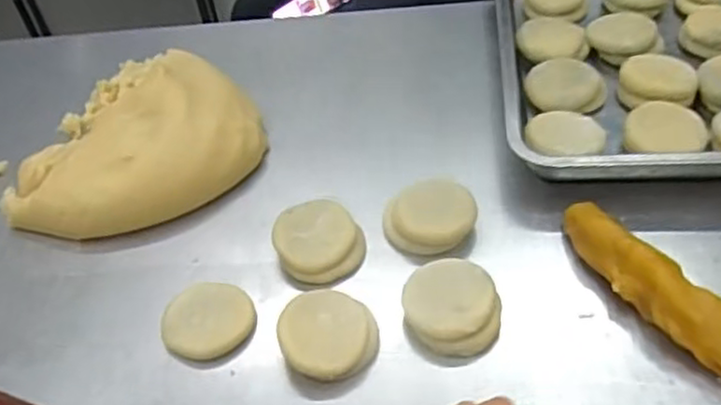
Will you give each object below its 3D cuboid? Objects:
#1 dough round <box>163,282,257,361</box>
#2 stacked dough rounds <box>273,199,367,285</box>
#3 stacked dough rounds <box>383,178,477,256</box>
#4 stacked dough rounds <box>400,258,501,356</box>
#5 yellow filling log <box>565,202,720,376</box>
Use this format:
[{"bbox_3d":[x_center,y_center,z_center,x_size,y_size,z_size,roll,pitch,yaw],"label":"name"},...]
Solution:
[{"bbox_3d":[-0.111,0.086,0.518,0.064,0.012,0.057,-21,47,-13],"label":"dough round"},{"bbox_3d":[-0.033,0.031,0.555,0.066,0.029,0.064,-4,46,4],"label":"stacked dough rounds"},{"bbox_3d":[0.057,0.014,0.563,0.067,0.030,0.061,-4,46,4],"label":"stacked dough rounds"},{"bbox_3d":[0.066,0.077,0.507,0.067,0.031,0.072,-4,46,4],"label":"stacked dough rounds"},{"bbox_3d":[0.207,0.063,0.483,0.038,0.033,0.179,-29,49,-20],"label":"yellow filling log"}]

